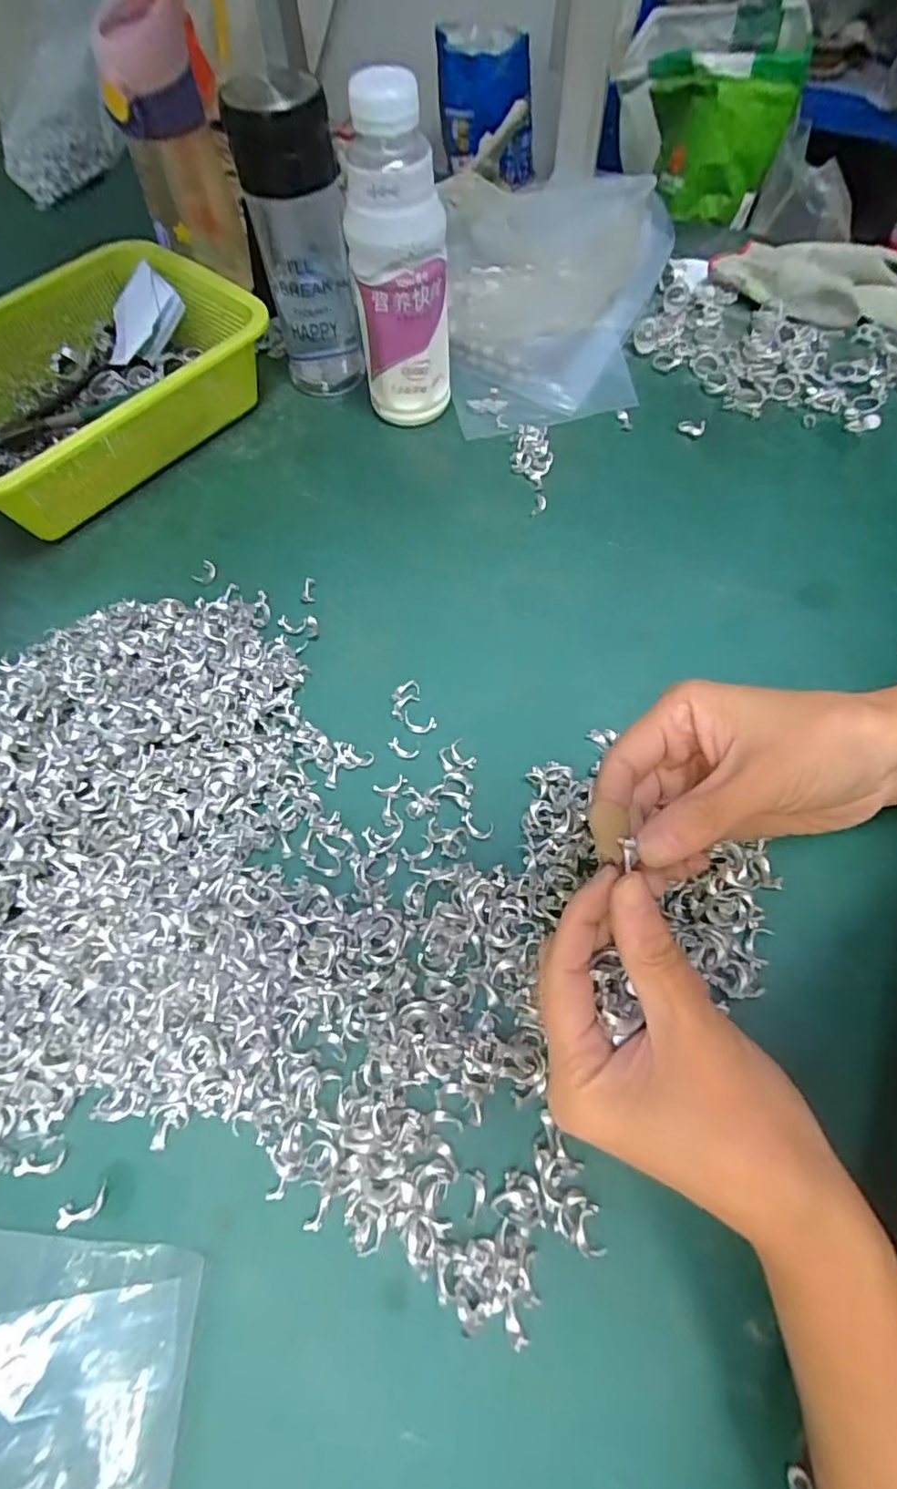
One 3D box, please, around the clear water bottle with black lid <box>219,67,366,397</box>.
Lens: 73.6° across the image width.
[{"bbox_3d":[-0.110,-0.374,0.459,0.066,0.198,0.073,-12,63,-4],"label":"clear water bottle with black lid"}]

